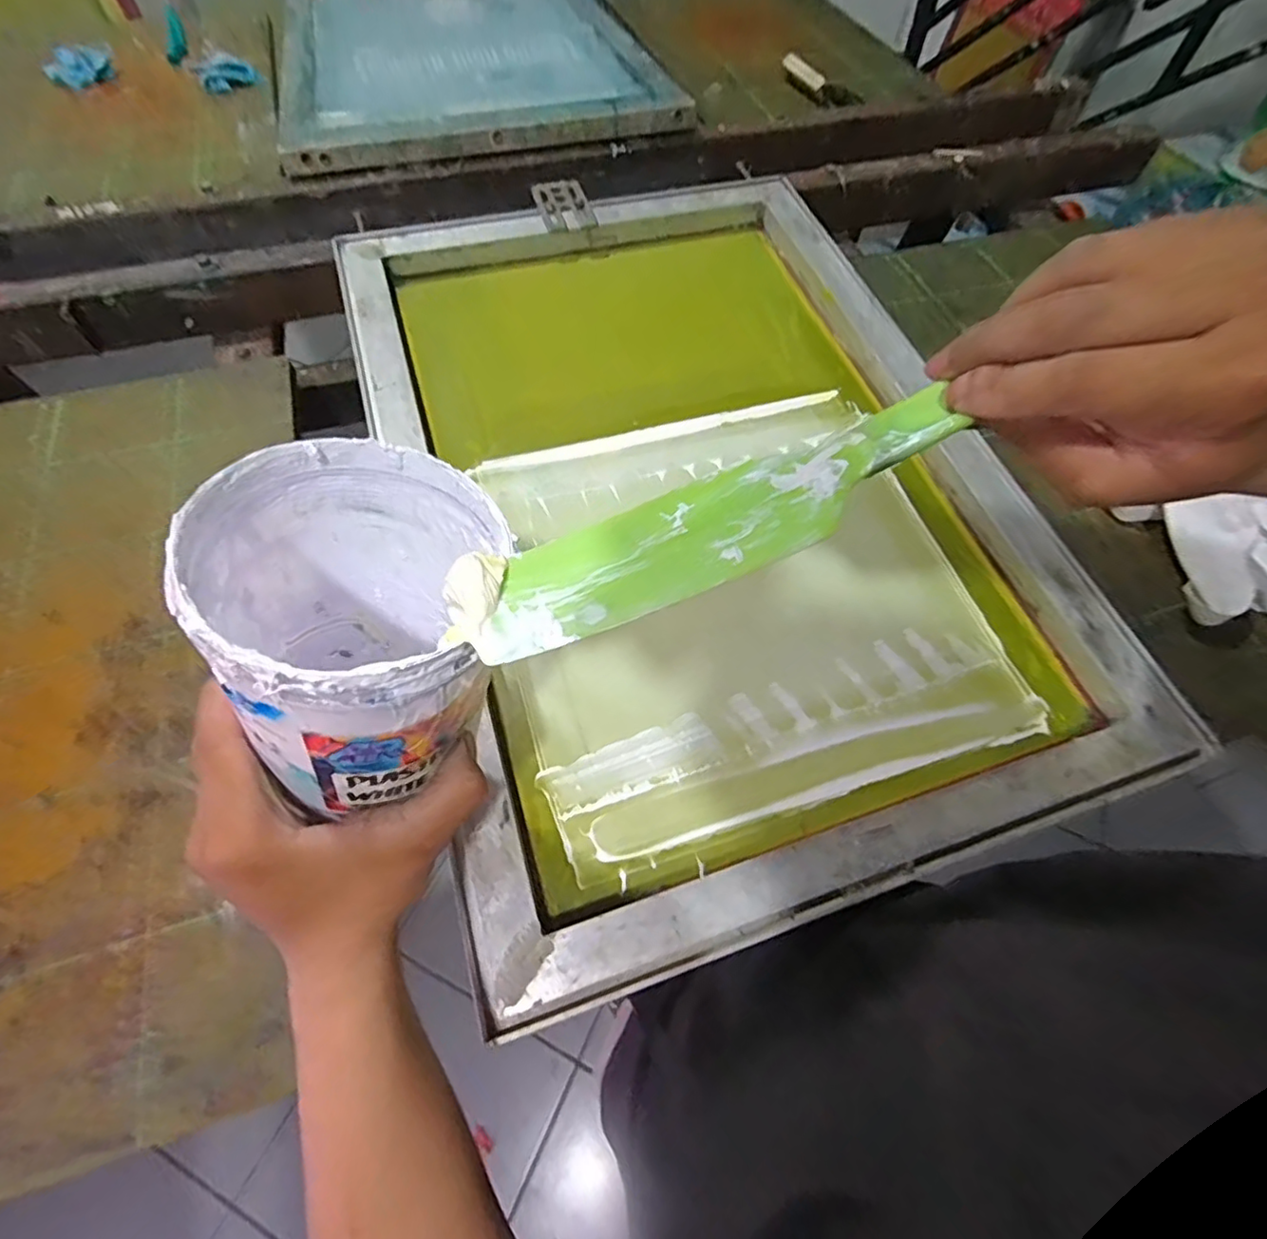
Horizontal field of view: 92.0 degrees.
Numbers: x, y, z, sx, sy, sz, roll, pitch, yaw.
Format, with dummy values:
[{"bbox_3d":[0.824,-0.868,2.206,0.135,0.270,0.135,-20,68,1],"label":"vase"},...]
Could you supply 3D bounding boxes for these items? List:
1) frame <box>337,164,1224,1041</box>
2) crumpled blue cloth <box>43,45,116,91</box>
[{"bbox_3d":[0.046,-0.128,0.496,0.455,0.050,0.653,-15,64,-11],"label":"frame"},{"bbox_3d":[-0.756,-0.755,0.837,0.090,0.039,0.035,-20,62,-13],"label":"crumpled blue cloth"}]

